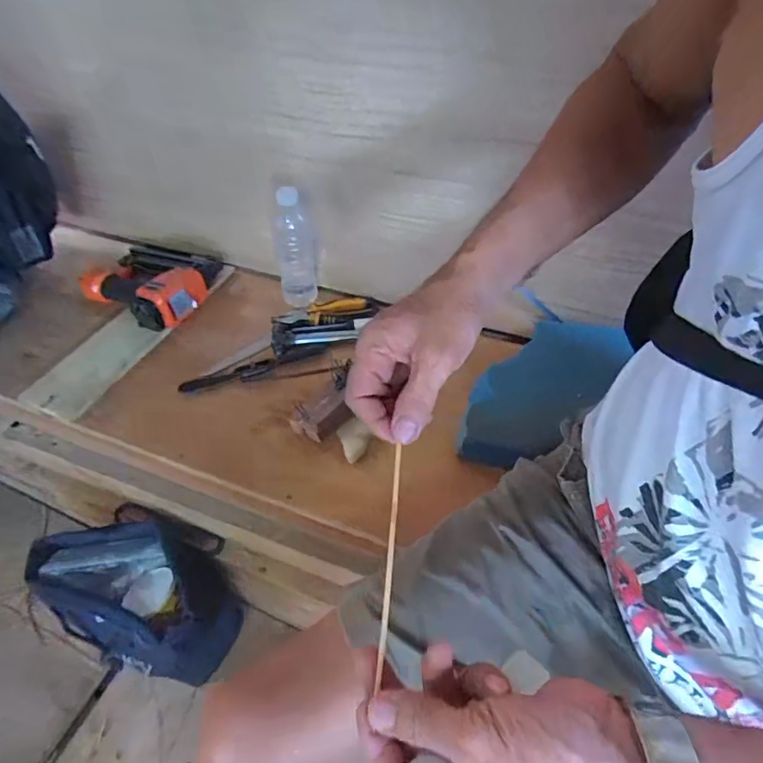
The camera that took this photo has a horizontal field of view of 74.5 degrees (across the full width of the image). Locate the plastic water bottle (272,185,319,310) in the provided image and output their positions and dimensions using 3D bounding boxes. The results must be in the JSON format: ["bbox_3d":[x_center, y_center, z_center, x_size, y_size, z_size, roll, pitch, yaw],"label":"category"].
[{"bbox_3d":[-0.127,-0.197,0.732,0.053,0.170,0.053,0,51,0],"label":"plastic water bottle"}]

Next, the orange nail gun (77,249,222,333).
[{"bbox_3d":[-0.359,-0.168,0.789,0.194,0.069,0.180,18,53,14],"label":"orange nail gun"}]

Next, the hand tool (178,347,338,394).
[{"bbox_3d":[-0.169,-0.017,0.695,0.205,0.022,0.046,-6,51,-5],"label":"hand tool"}]

